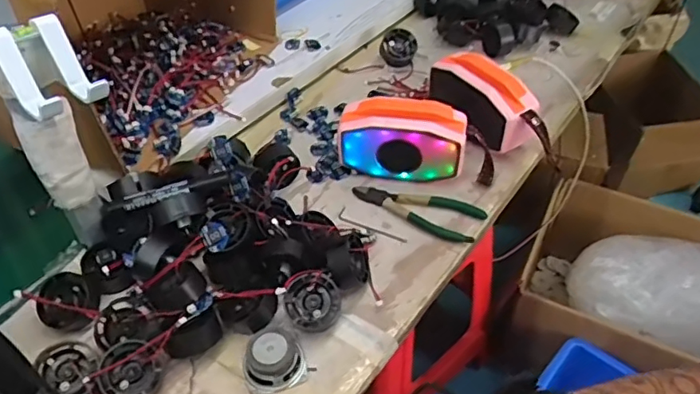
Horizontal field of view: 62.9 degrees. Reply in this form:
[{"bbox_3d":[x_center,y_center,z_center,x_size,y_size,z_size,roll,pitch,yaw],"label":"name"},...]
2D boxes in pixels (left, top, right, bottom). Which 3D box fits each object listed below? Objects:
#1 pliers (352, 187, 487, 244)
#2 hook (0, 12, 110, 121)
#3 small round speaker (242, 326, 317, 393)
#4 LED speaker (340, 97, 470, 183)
[{"bbox_3d":[0.073,0.012,0.652,0.151,0.016,0.046,18,49,17],"label":"pliers"},{"bbox_3d":[-0.234,-0.099,0.440,0.075,0.052,0.060,35,55,29],"label":"hook"},{"bbox_3d":[-0.068,0.147,0.519,0.057,0.027,0.048,-17,48,-15],"label":"small round speaker"},{"bbox_3d":[0.060,-0.066,0.680,0.147,0.085,0.061,3,46,3],"label":"LED speaker"}]

